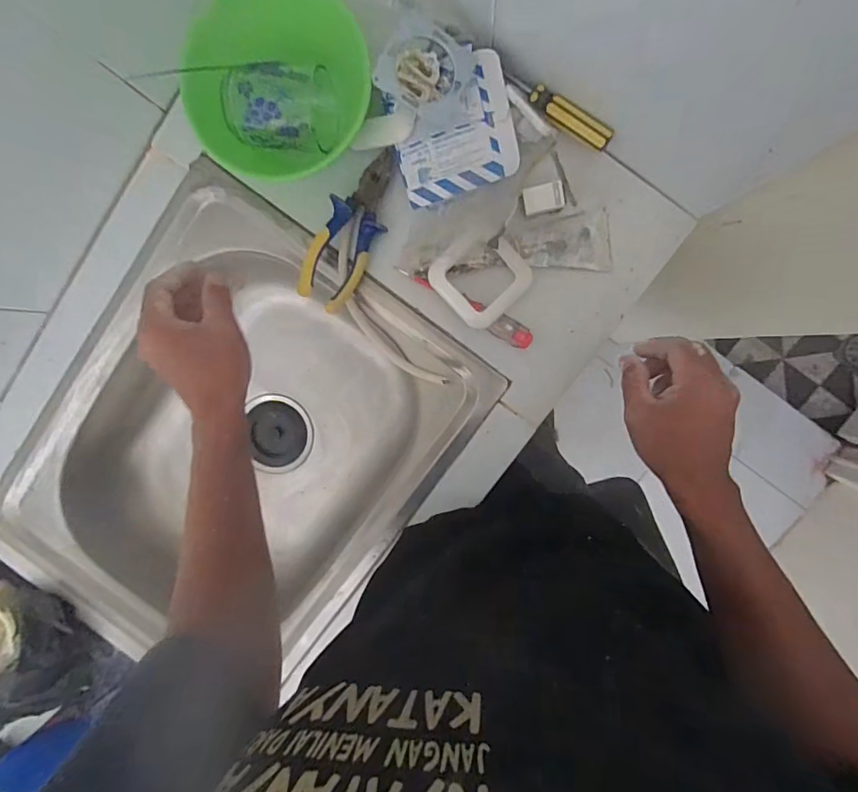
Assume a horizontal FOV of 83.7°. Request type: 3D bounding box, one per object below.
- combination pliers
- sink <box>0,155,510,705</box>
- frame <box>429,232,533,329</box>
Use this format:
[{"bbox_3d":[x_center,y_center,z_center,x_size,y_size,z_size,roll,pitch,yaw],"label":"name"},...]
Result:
[{"bbox_3d":[-0.074,-0.162,0.473,0.062,0.034,0.161,23,98,2],"label":"combination pliers"},{"bbox_3d":[-0.222,0.056,0.592,0.401,0.139,0.515,39,98,0],"label":"sink"},{"bbox_3d":[0.050,-0.114,0.461,0.080,0.006,0.081,-44,100,4],"label":"frame"}]

